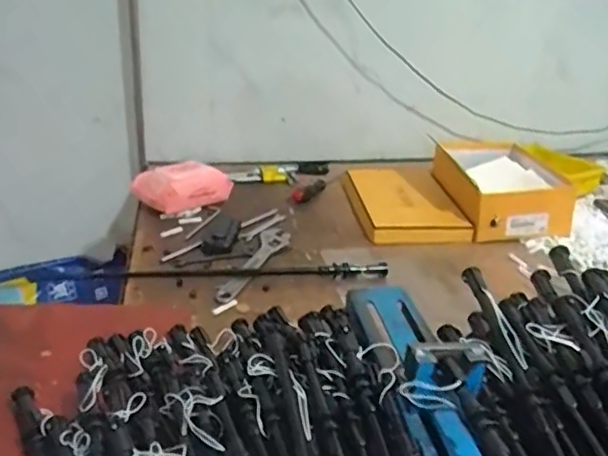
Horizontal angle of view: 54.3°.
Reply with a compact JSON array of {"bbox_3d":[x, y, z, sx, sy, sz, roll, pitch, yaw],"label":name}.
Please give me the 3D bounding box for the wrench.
[{"bbox_3d":[-0.075,0.054,0.986,0.053,0.007,0.248,8,26,13],"label":"wrench"}]

